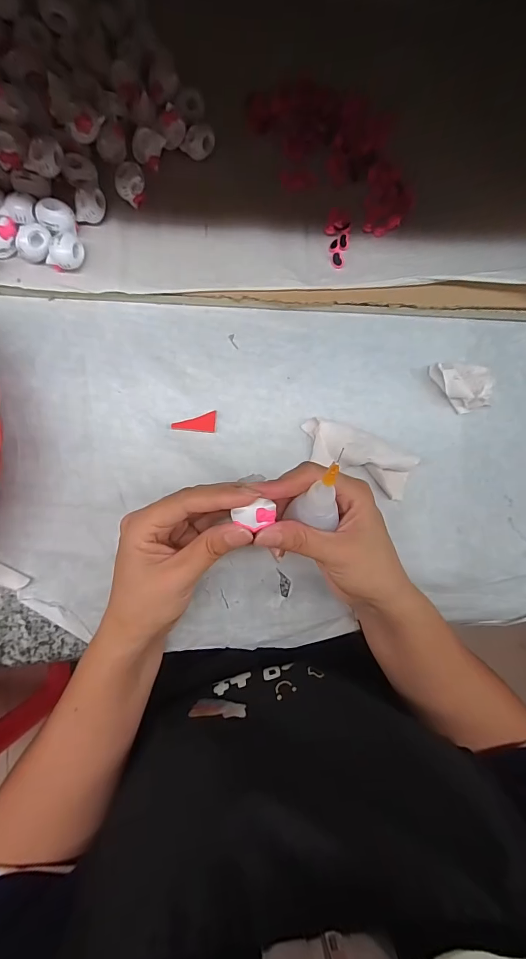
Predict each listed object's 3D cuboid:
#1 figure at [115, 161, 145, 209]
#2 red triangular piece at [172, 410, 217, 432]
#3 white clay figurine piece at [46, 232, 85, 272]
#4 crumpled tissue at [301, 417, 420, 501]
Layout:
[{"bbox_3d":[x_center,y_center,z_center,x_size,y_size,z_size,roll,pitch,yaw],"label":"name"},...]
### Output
[{"bbox_3d":[-0.100,-0.223,0.300,0.021,0.020,0.020,-9,85,-8],"label":"figure"},{"bbox_3d":[-0.053,-0.046,0.304,0.033,0.005,0.016,3,83,-7],"label":"red triangular piece"},{"bbox_3d":[-0.142,-0.165,0.285,0.021,0.020,0.024,13,82,-5],"label":"white clay figurine piece"},{"bbox_3d":[0.077,-0.021,0.309,0.094,0.027,0.037,25,81,-4],"label":"crumpled tissue"}]

